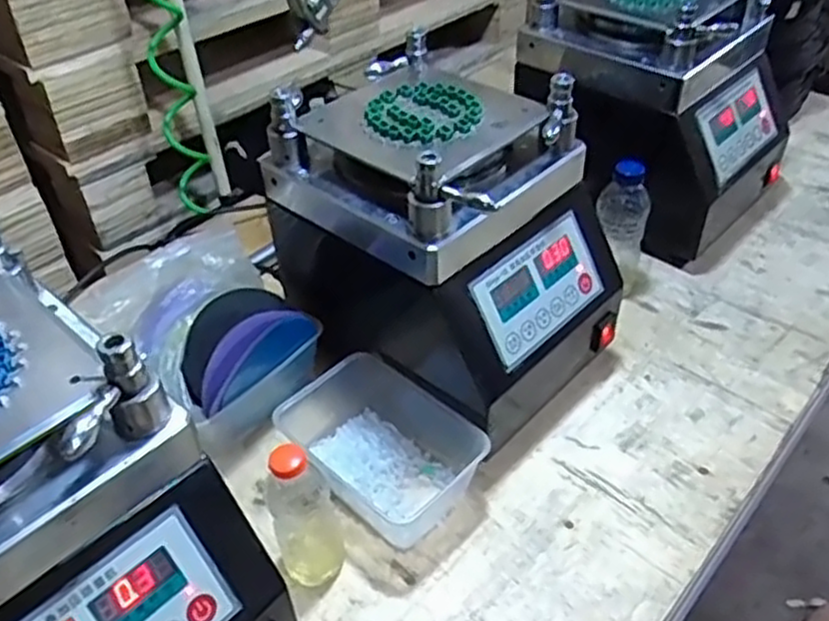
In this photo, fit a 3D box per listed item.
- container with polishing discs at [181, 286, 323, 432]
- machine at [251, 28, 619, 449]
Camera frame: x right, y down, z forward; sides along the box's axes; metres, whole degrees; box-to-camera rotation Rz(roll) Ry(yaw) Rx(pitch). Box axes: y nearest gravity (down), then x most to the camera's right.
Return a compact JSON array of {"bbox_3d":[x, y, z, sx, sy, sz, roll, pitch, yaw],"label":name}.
[{"bbox_3d":[-0.165,0.052,0.732,0.081,0.110,0.146,30,50,31],"label":"container with polishing discs"},{"bbox_3d":[0.033,-0.060,0.736,0.278,0.281,0.219,32,51,32],"label":"machine"}]

